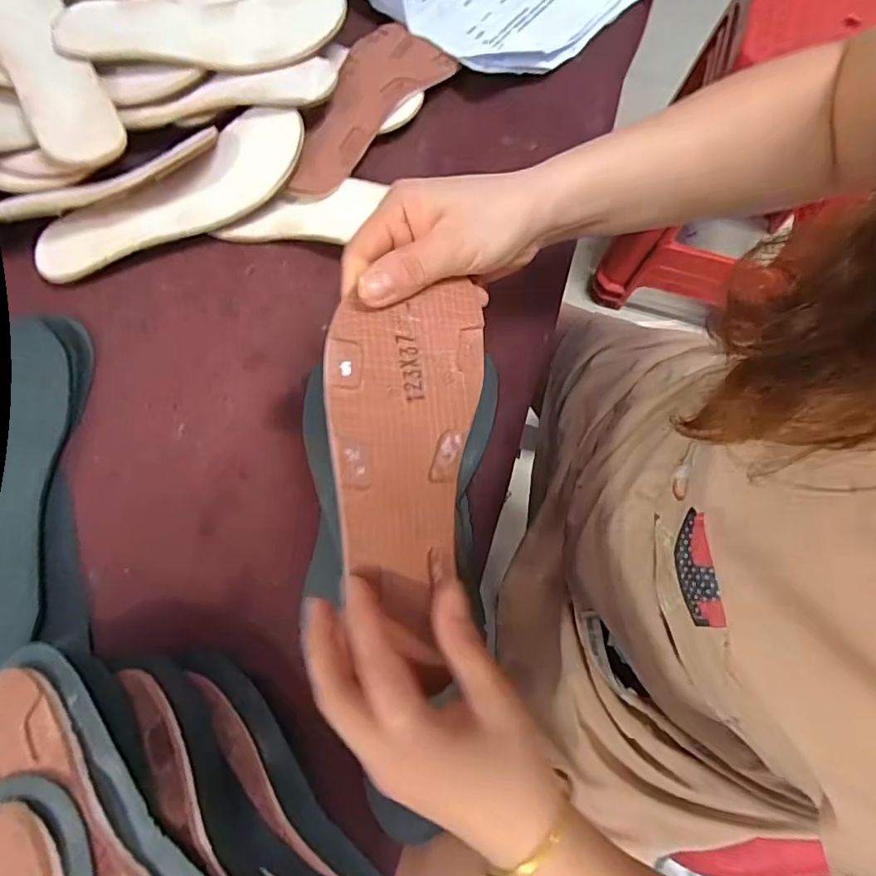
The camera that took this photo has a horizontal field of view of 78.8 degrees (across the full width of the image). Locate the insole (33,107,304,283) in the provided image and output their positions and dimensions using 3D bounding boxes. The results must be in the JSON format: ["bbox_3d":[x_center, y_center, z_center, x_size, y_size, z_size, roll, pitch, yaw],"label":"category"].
[{"bbox_3d":[-0.207,-0.185,0.424,0.229,0.041,0.073,-30,76,-8],"label":"insole"}]

